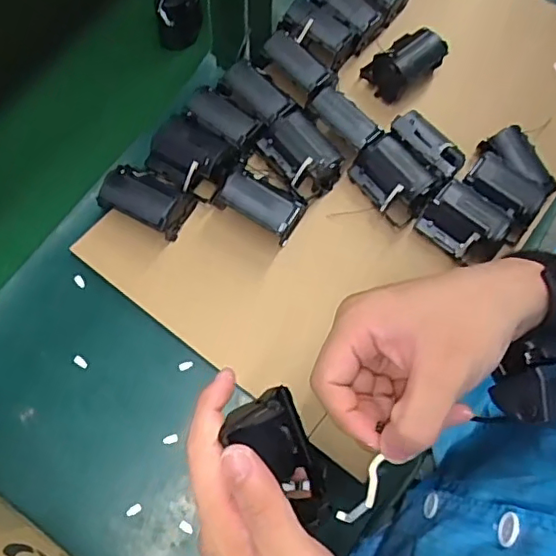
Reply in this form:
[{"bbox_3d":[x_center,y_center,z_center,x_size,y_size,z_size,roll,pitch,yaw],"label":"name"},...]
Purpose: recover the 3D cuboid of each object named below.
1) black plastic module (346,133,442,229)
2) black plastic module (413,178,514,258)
[{"bbox_3d":[0.101,-0.086,0.500,0.071,0.040,0.049,40,73,12],"label":"black plastic module"},{"bbox_3d":[0.159,-0.049,0.486,0.065,0.038,0.044,36,72,11],"label":"black plastic module"}]

